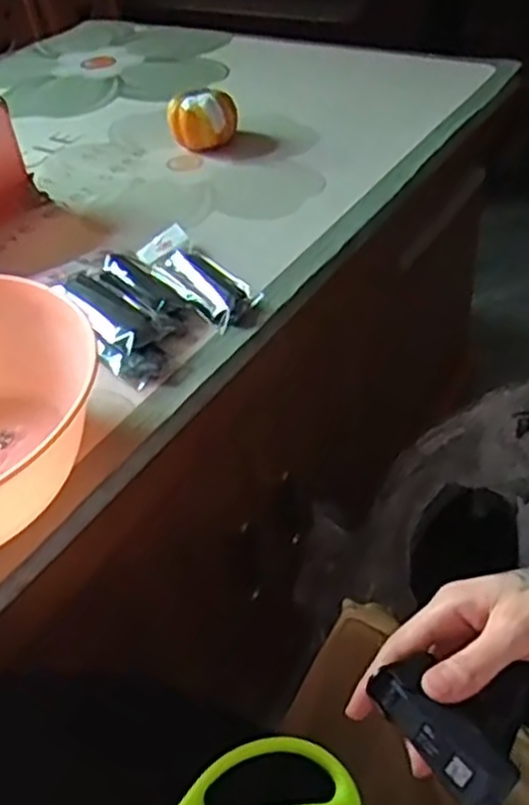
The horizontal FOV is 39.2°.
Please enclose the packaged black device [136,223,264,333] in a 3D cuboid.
[{"bbox_3d":[-0.063,-0.117,0.668,0.052,0.021,0.169,-26,45,-20],"label":"packaged black device"}]

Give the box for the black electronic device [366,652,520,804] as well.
[{"bbox_3d":[0.089,0.161,0.363,0.031,0.018,0.073,-30,52,-24],"label":"black electronic device"}]

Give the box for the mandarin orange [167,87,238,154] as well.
[{"bbox_3d":[-0.071,-0.327,0.857,0.076,0.057,0.060,-16,43,-10],"label":"mandarin orange"}]

